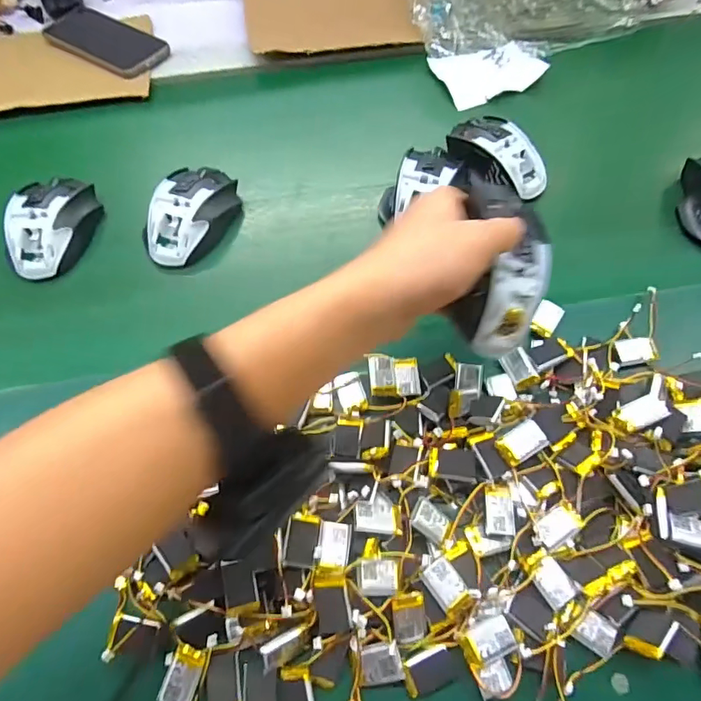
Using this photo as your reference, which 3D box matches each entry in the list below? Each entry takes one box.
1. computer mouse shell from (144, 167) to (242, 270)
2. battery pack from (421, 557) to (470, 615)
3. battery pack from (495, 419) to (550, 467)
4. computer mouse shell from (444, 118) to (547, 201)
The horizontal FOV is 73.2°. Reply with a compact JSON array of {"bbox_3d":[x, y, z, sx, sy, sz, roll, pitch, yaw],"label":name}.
[{"bbox_3d":[-0.155,-0.134,0.458,0.073,0.039,0.113,15,63,8],"label":"computer mouse shell"},{"bbox_3d":[0.059,0.145,0.292,0.020,0.004,0.027,-32,72,-17],"label":"battery pack"},{"bbox_3d":[0.117,0.064,0.324,0.032,0.011,0.021,-26,65,-13],"label":"battery pack"},{"bbox_3d":[0.152,-0.201,0.486,0.054,0.037,0.113,-34,67,-17],"label":"computer mouse shell"}]

